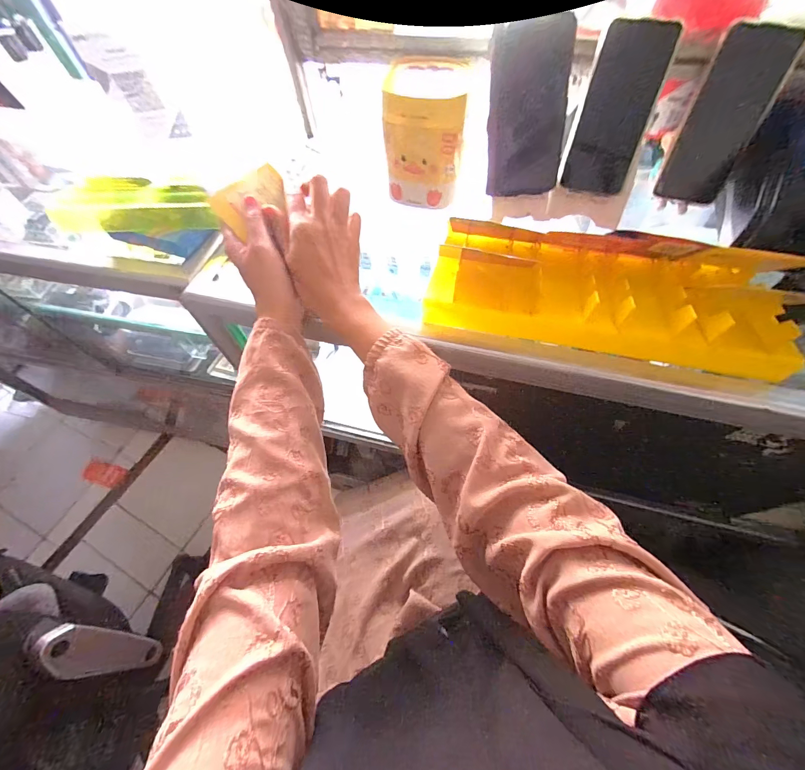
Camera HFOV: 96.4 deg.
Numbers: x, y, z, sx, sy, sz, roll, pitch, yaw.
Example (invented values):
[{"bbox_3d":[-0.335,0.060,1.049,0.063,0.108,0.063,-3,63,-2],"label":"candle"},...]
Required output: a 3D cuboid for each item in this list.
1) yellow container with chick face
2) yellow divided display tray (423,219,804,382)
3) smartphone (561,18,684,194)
[{"bbox_3d":[0.030,-0.314,0.456,0.100,0.124,0.098,2,61,3],"label":"yellow container with chick face"},{"bbox_3d":[0.203,-0.108,0.370,0.335,0.053,0.151,10,62,8],"label":"yellow divided display tray"},{"bbox_3d":[0.241,-0.306,0.406,0.070,0.155,0.005,17,32,14],"label":"smartphone"}]

